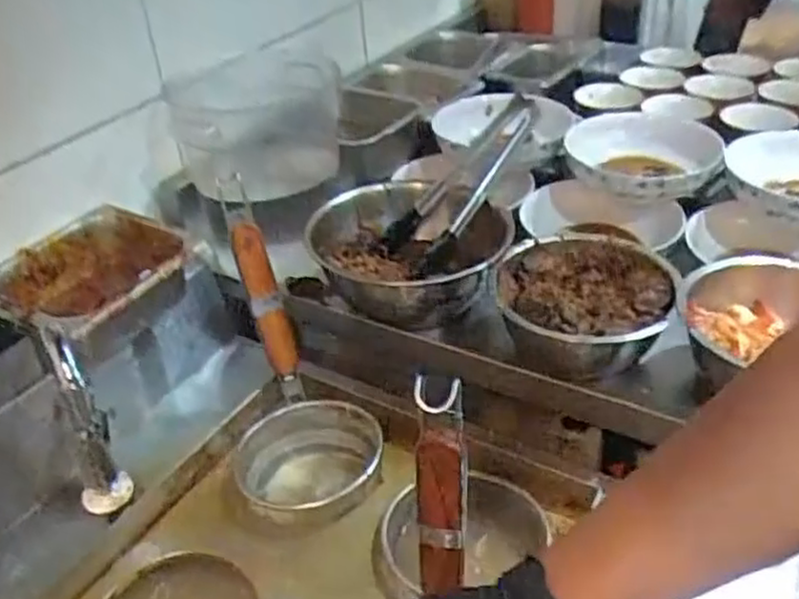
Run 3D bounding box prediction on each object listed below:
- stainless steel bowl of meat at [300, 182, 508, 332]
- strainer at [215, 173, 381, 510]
[{"bbox_3d":[0.014,-0.039,0.762,0.188,0.088,0.183,-3,36,2],"label":"stainless steel bowl of meat"},{"bbox_3d":[-0.112,0.038,0.689,0.129,0.303,0.105,-15,6,-14],"label":"strainer"}]

